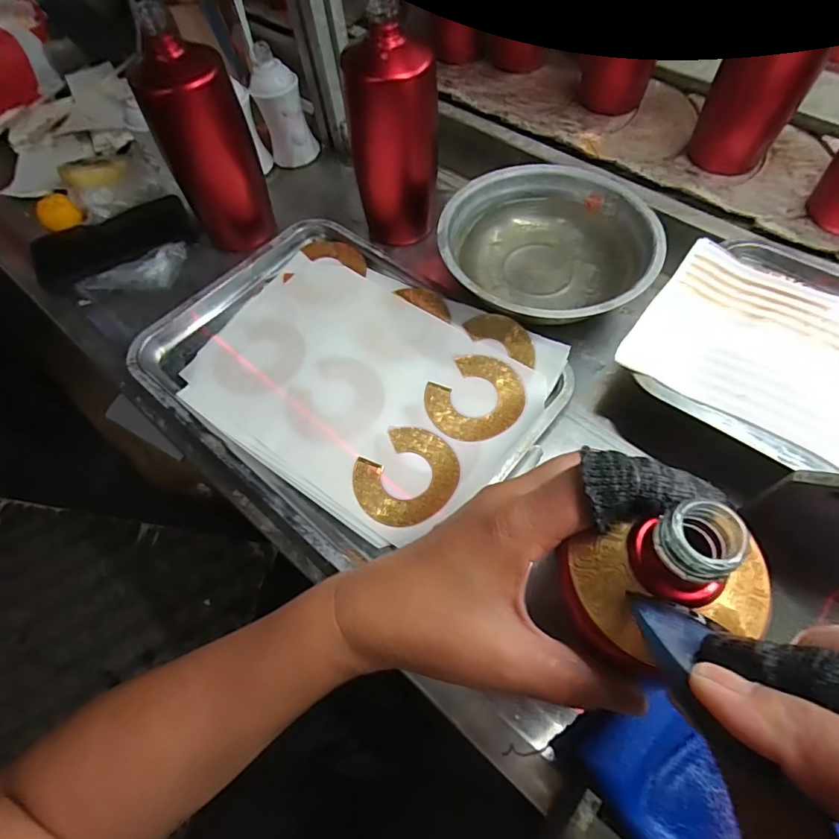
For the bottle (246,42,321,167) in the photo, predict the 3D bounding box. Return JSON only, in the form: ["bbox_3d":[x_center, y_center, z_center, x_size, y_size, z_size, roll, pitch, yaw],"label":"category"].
[{"bbox_3d":[-0.158,-0.360,0.571,0.056,0.106,0.057,-16,62,-5],"label":"bottle"}]

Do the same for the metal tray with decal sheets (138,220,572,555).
[{"bbox_3d":[-0.065,-0.049,0.436,0.344,0.019,0.237,32,68,19],"label":"metal tray with decal sheets"}]

